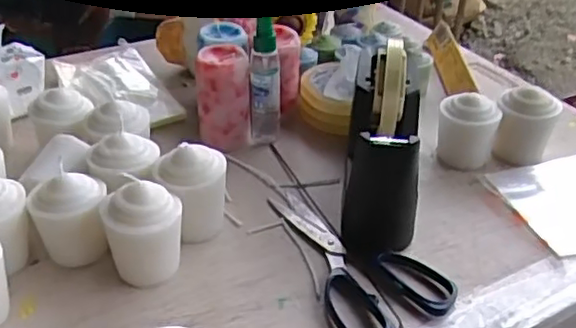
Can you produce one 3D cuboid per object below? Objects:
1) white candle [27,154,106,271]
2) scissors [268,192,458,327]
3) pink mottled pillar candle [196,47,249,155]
[{"bbox_3d":[-0.163,0.046,0.474,0.053,0.067,0.051,-12,39,-20],"label":"white candle"},{"bbox_3d":[0.042,0.069,0.492,0.094,0.010,0.177,-19,41,-27],"label":"scissors"},{"bbox_3d":[-0.064,-0.065,0.616,0.051,0.091,0.048,-3,36,-8],"label":"pink mottled pillar candle"}]

